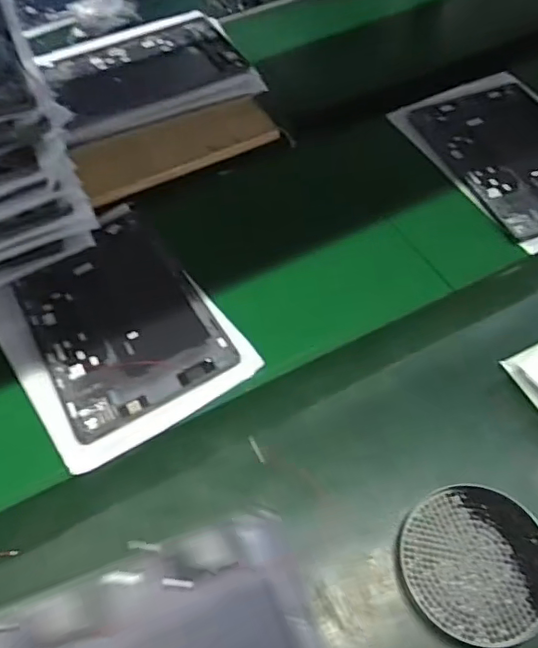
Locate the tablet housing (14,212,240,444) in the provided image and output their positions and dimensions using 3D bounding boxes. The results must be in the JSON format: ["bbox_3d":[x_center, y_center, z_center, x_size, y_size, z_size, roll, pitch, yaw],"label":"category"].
[{"bbox_3d":[-0.159,-0.010,0.605,0.165,0.007,0.245,-28,58,-14],"label":"tablet housing"}]

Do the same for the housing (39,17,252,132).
[{"bbox_3d":[-0.172,-0.357,0.793,0.253,0.013,0.193,-26,50,-17],"label":"housing"}]

